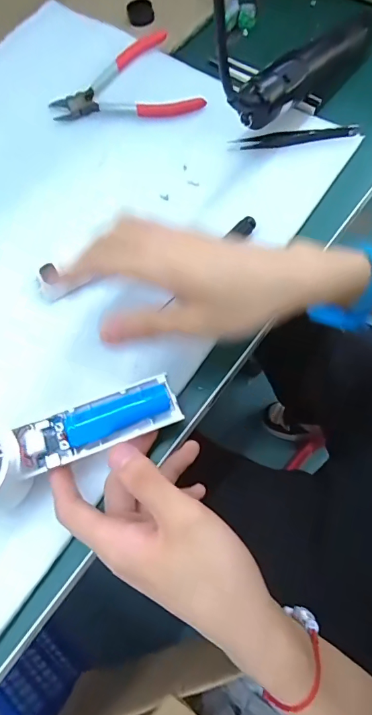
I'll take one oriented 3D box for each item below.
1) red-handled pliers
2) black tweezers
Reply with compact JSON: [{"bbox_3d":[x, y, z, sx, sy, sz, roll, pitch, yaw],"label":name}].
[{"bbox_3d":[-0.061,-0.294,0.415,0.154,0.022,0.112,-3,66,4],"label":"red-handled pliers"},{"bbox_3d":[0.099,-0.206,0.364,0.116,0.011,0.012,-4,66,4],"label":"black tweezers"}]

